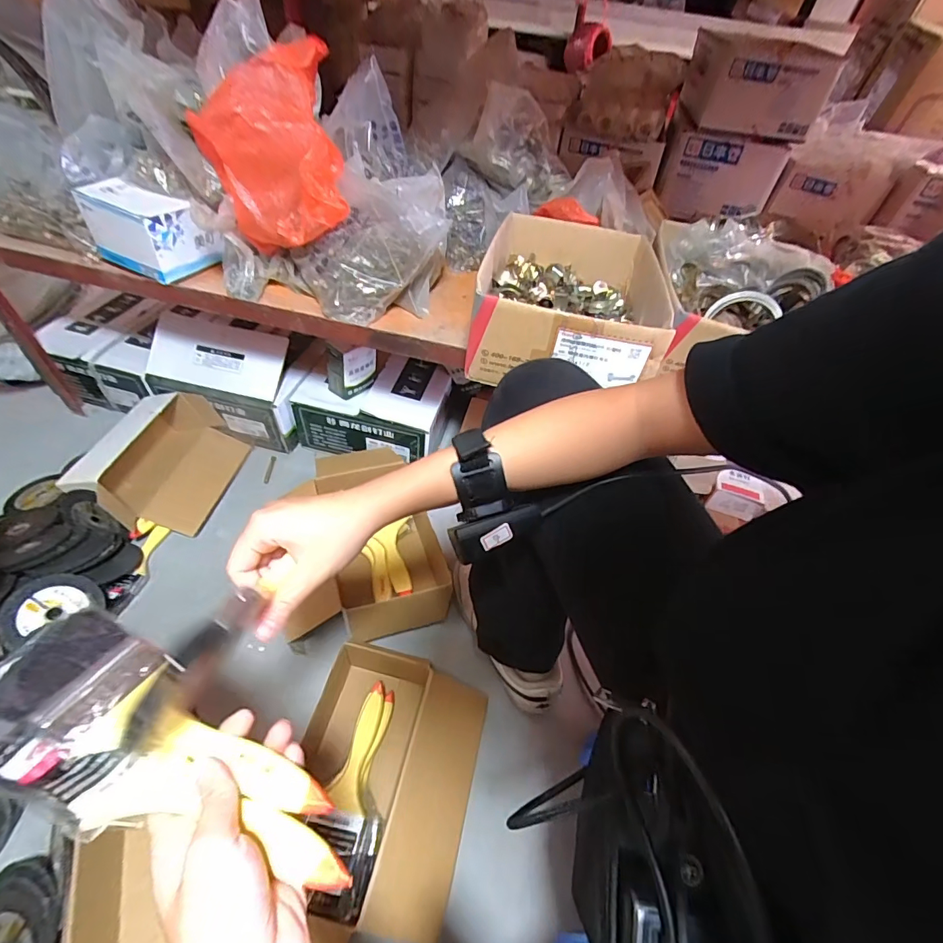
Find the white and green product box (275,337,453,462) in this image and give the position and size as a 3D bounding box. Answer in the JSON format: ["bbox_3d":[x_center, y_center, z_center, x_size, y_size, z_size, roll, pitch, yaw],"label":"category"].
[{"bbox_3d":[-0.188,-0.122,0.854,0.262,0.113,0.163,13,49,4],"label":"white and green product box"}]

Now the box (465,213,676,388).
[{"bbox_3d":[0.116,-0.220,0.561,0.201,0.095,0.287,11,49,3],"label":"box"}]

